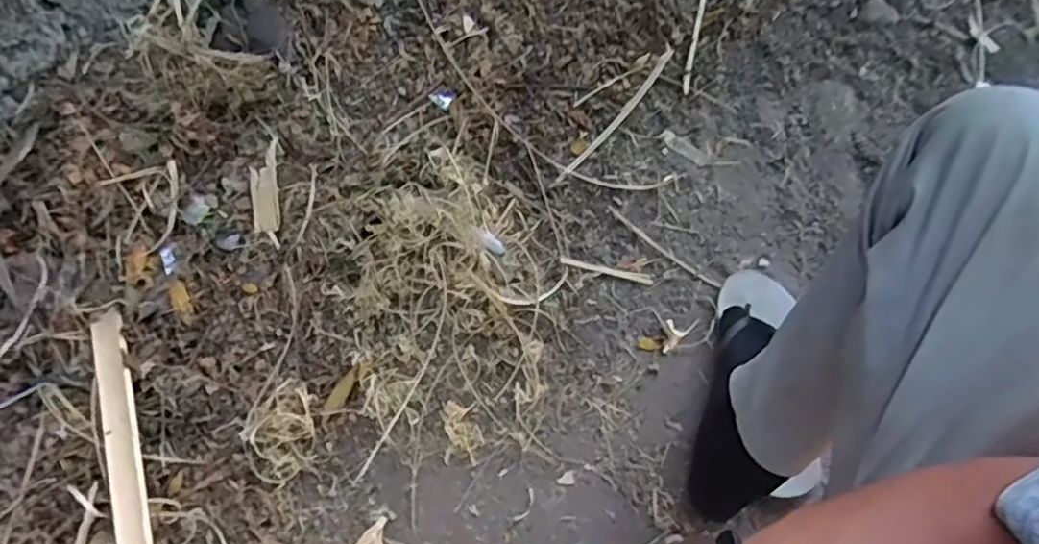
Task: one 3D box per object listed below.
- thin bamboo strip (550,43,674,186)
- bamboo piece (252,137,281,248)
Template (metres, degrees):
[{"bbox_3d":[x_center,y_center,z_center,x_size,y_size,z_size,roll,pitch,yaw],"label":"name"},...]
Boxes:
[{"bbox_3d":[0.131,-0.210,0.877,0.016,0.014,0.269,36,74,13],"label":"thin bamboo strip"},{"bbox_3d":[-0.299,-0.094,0.765,0.031,0.009,0.128,-3,83,0],"label":"bamboo piece"}]

